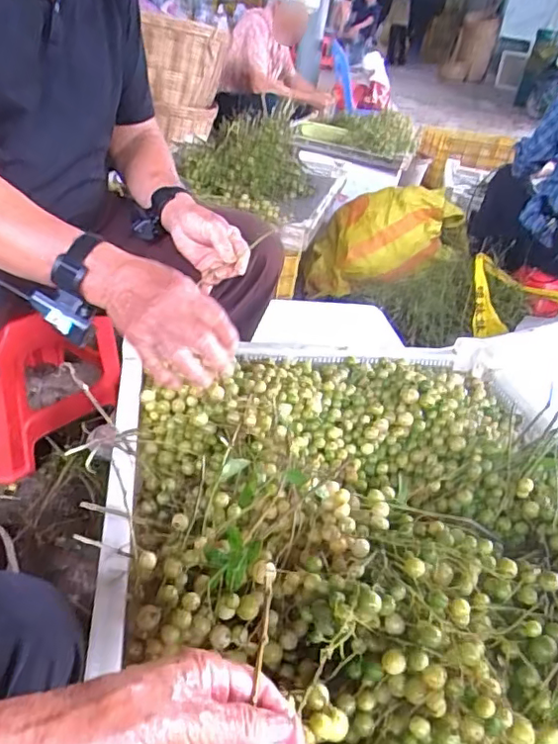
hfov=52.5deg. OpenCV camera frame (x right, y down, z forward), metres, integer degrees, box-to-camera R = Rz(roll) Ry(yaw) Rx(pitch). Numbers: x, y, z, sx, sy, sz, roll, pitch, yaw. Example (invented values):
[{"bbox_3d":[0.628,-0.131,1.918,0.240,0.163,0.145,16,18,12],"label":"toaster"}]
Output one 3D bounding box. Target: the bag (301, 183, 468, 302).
[{"bbox_3d":[0.312,-0.408,1.783,0.433,0.313,0.254,8,33,2],"label":"bag"}]

